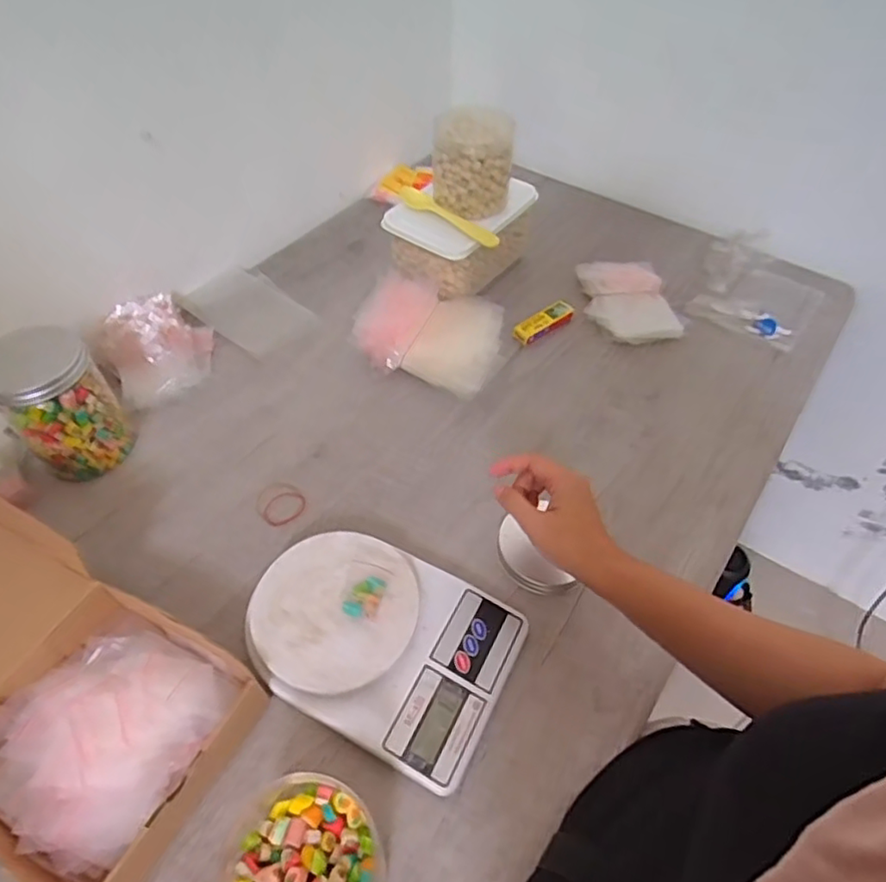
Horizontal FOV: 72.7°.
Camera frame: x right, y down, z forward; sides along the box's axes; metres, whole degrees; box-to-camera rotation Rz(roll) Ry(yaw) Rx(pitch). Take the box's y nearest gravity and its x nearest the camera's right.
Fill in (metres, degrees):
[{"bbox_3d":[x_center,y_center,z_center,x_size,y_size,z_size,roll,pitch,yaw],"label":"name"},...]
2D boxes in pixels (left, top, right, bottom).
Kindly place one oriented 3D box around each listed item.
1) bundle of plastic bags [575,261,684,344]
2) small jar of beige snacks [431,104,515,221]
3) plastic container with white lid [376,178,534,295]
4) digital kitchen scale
[{"bbox_3d":[0.238,-0.183,0.773,0.109,0.021,0.134,-4,52,-5],"label":"bundle of plastic bags"},{"bbox_3d":[0.035,-0.338,0.734,0.094,0.096,0.095,3,52,2],"label":"small jar of beige snacks"},{"bbox_3d":[0.021,-0.261,0.788,0.133,0.110,0.175,25,55,17],"label":"plastic container with white lid"},{"bbox_3d":[-0.051,0.160,0.489,0.205,0.043,0.149,22,54,15],"label":"digital kitchen scale"}]

